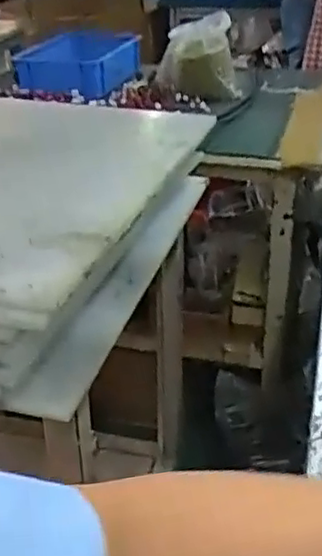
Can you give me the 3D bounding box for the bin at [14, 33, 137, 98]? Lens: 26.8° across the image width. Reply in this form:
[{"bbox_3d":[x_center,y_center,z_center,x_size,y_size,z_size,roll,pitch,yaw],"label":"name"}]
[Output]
[{"bbox_3d":[-0.195,-0.497,1.561,0.195,0.111,0.288,12,34,22],"label":"bin"}]

